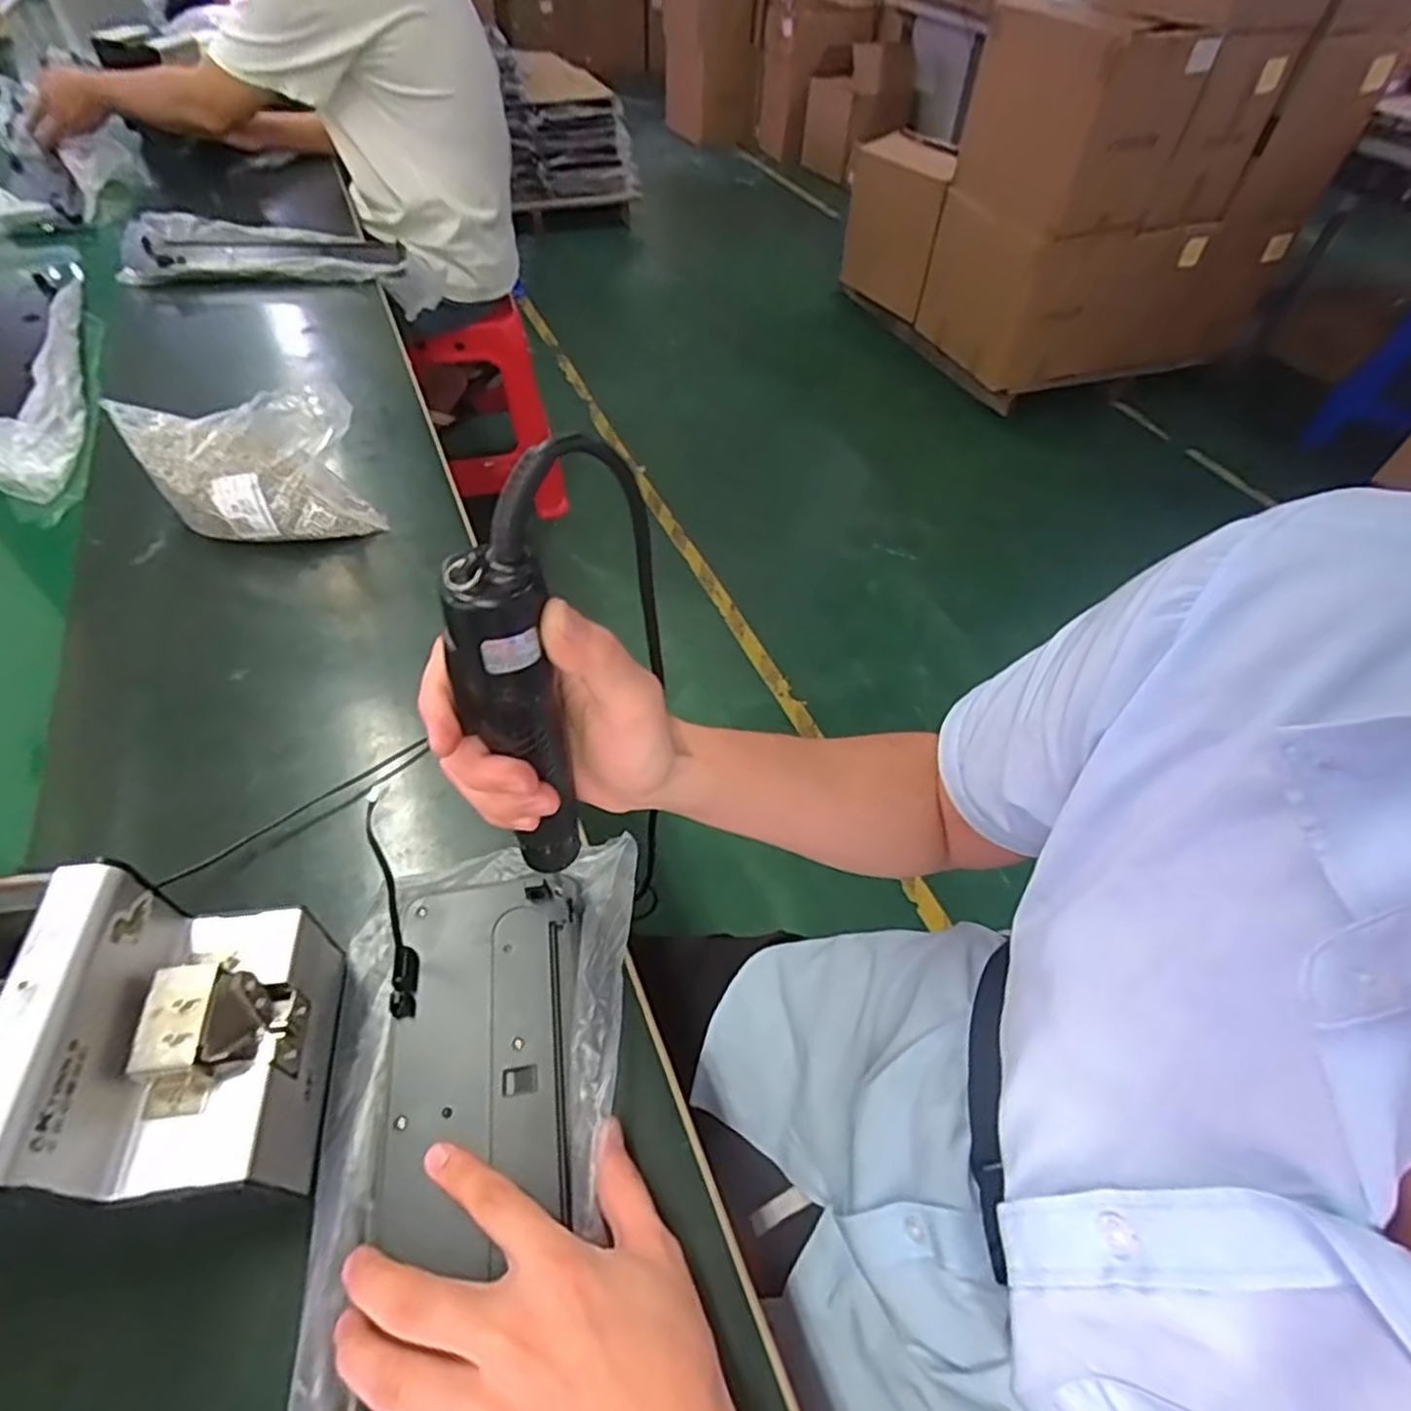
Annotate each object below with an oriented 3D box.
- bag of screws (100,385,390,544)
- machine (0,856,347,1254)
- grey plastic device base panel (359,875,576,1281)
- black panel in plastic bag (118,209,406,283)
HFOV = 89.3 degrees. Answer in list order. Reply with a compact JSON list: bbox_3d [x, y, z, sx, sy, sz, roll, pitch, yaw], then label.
[{"bbox_3d":[-0.424,-0.220,0.656,0.208,0.125,0.084,4,50,-2],"label":"bag of screws"},{"bbox_3d":[-0.290,0.157,0.326,0.171,0.127,0.124,-4,52,-7],"label":"machine"},{"bbox_3d":[-0.108,0.254,0.342,0.107,0.023,0.358,-5,52,-8],"label":"grey plastic device base panel"},{"bbox_3d":[-0.661,-0.693,1.081,0.383,0.037,0.171,-9,51,-12],"label":"black panel in plastic bag"}]

